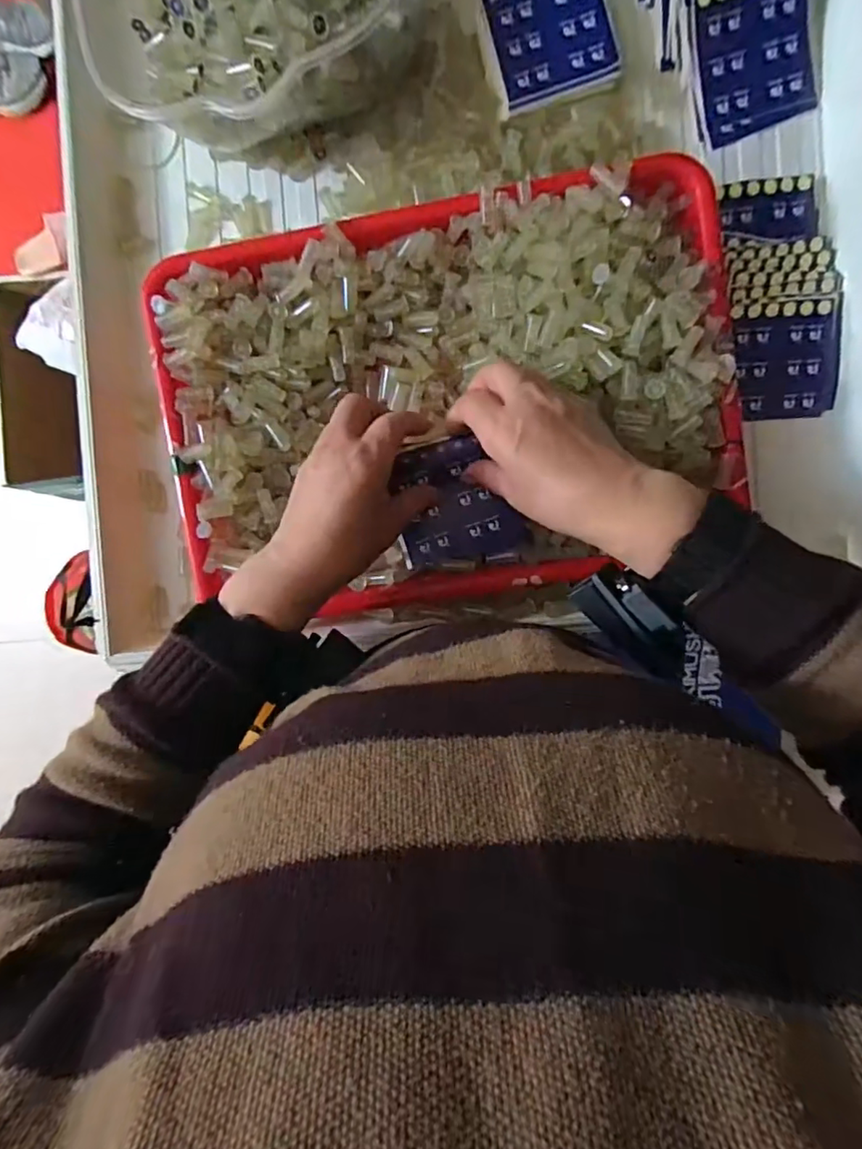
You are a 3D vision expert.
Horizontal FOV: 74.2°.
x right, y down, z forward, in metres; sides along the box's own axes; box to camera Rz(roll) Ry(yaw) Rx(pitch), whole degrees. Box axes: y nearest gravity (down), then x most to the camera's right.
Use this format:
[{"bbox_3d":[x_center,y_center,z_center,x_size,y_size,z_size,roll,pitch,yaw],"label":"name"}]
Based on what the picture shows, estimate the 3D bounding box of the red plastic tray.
[{"bbox_3d":[0.008,-0.113,0.393,0.383,0.055,0.256,-8,88,4],"label":"red plastic tray"}]

